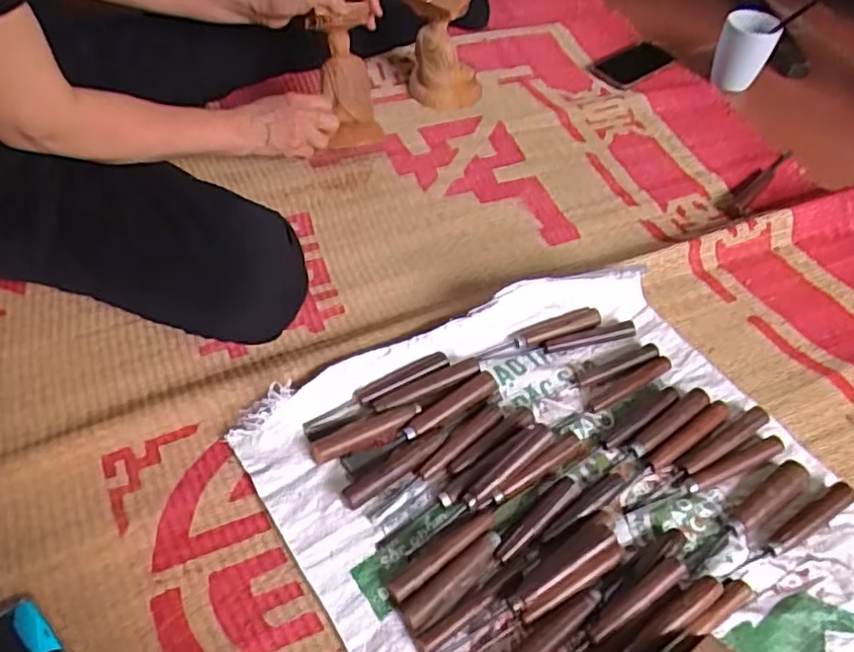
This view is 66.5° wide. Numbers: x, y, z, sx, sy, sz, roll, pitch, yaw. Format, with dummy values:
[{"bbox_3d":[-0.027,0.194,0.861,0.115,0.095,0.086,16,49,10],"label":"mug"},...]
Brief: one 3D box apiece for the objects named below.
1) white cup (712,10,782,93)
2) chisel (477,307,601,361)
[{"bbox_3d":[0.526,-0.457,1.085,0.087,0.099,0.089,2,51,-2],"label":"white cup"},{"bbox_3d":[0.127,0.008,0.731,0.146,0.015,0.024,-13,53,-14],"label":"chisel"}]

